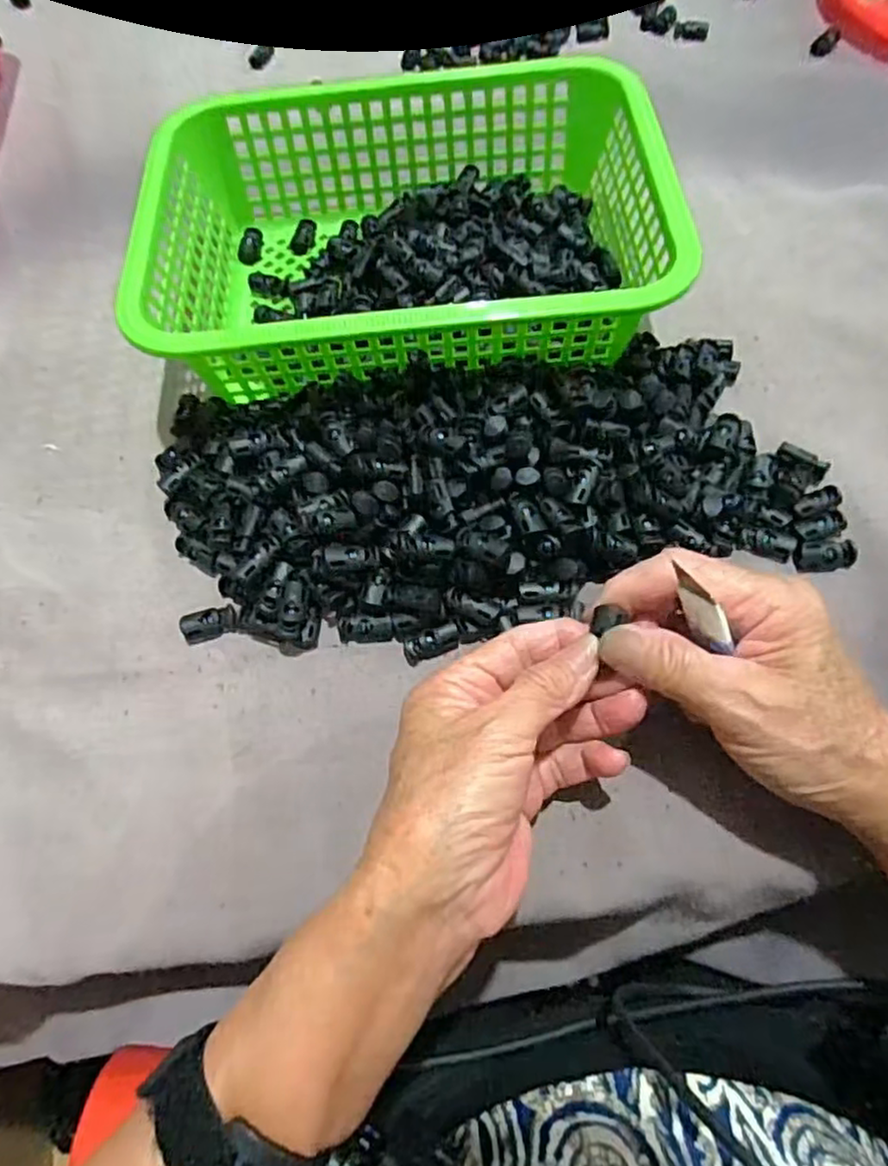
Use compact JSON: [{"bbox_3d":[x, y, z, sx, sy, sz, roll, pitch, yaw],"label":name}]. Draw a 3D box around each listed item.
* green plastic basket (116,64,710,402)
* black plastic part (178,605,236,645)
[{"bbox_3d":[-0.024,-0.210,0.422,0.291,0.084,0.202,-4,62,1],"label":"green plastic basket"},{"bbox_3d":[-0.121,0.021,0.352,0.027,0.009,0.013,-17,62,-6],"label":"black plastic part"}]

